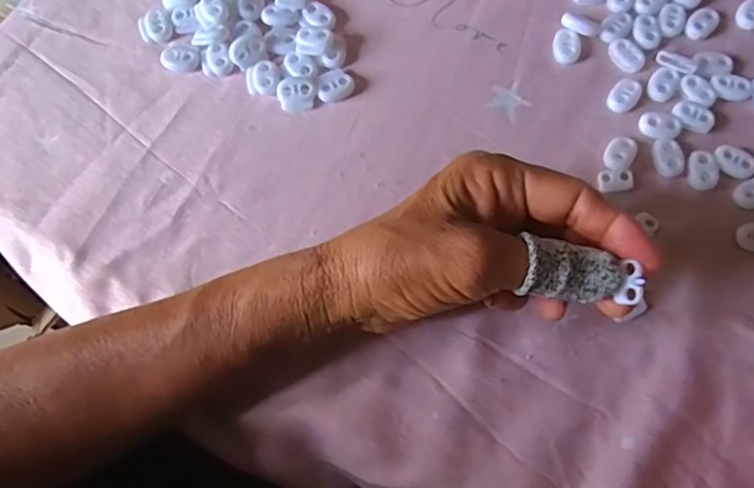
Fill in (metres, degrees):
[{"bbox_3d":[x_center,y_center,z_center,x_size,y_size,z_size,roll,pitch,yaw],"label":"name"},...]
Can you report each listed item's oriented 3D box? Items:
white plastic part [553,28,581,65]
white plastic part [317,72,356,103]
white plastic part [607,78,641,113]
[{"bbox_3d":[0.112,-0.116,0.344,0.015,0.004,0.021,-4,72,1],"label":"white plastic part"},{"bbox_3d":[-0.024,-0.091,0.339,0.021,0.006,0.016,-21,72,-4],"label":"white plastic part"},{"bbox_3d":[0.141,-0.084,0.331,0.015,0.004,0.020,32,76,12],"label":"white plastic part"}]

